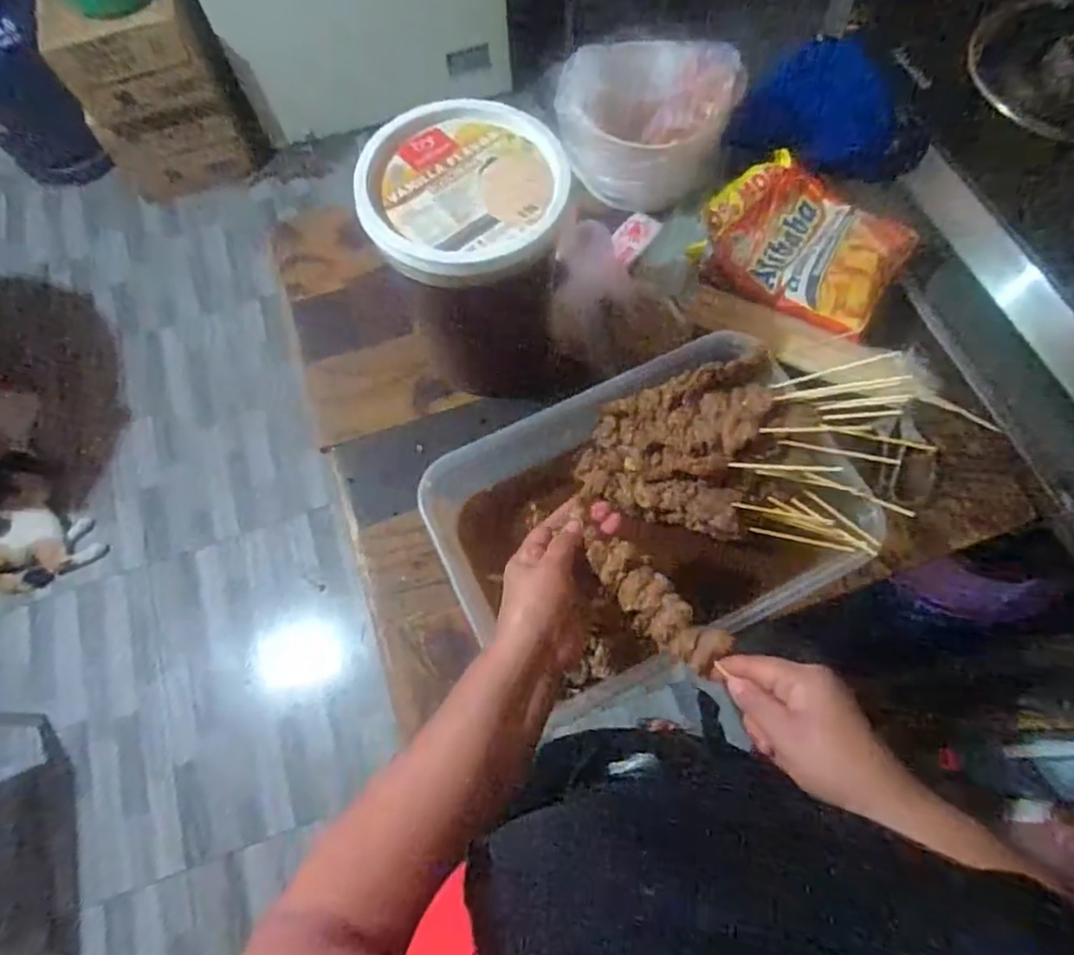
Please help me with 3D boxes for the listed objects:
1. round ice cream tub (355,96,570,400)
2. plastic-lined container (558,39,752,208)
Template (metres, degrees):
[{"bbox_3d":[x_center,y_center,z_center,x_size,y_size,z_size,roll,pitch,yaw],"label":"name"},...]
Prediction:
[{"bbox_3d":[-0.056,-0.198,0.628,0.164,0.241,0.164,-1,69,2],"label":"round ice cream tub"},{"bbox_3d":[0.123,-0.419,0.756,0.185,0.123,0.185,-1,69,2],"label":"plastic-lined container"}]

